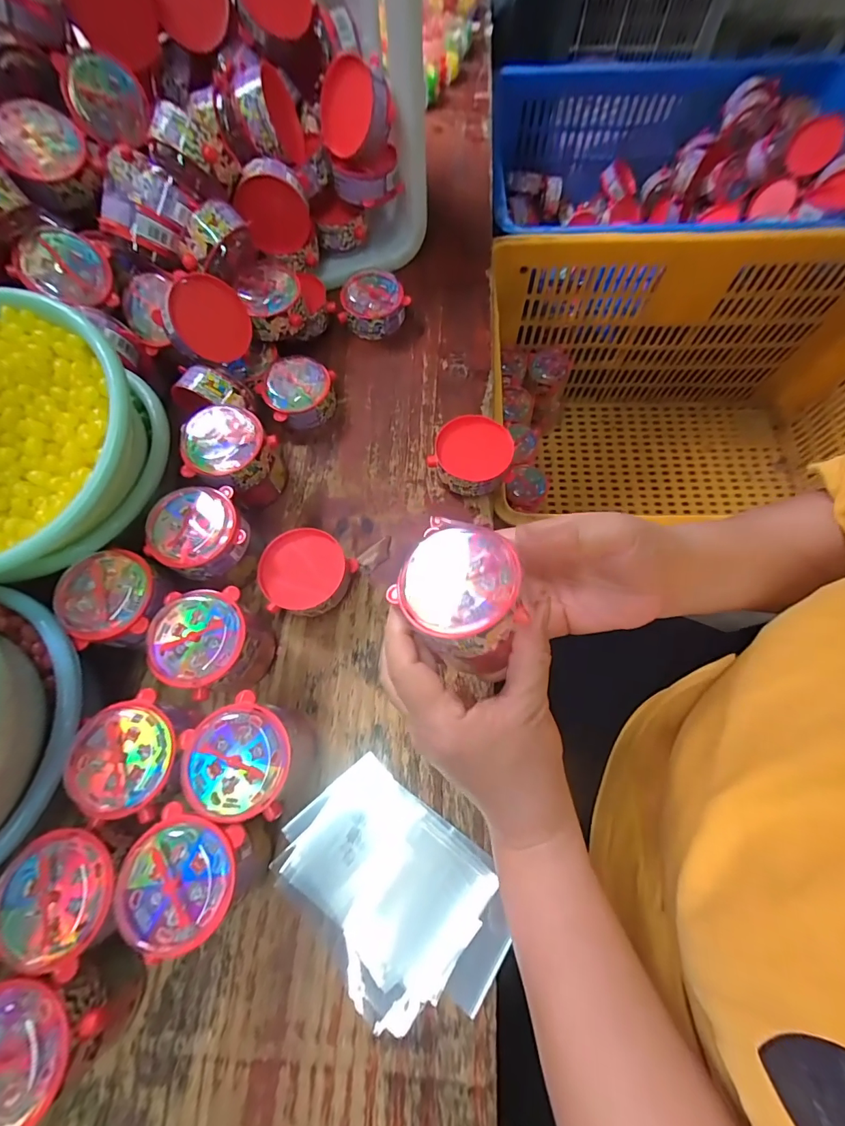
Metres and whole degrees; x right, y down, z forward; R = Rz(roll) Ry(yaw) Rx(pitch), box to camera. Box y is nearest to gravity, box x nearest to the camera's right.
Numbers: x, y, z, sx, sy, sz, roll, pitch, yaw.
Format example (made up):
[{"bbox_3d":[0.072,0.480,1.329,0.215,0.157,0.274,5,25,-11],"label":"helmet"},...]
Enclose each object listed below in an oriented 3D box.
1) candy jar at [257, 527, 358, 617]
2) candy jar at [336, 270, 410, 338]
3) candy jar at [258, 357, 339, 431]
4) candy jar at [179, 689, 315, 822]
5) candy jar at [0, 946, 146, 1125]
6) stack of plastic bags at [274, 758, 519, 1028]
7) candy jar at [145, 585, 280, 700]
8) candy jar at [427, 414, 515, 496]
[{"bbox_3d":[-0.093,0.011,0.345,0.067,0.037,0.068,0,70,0],"label":"candy jar"},{"bbox_3d":[-0.050,-0.284,0.460,0.069,0.037,0.073,0,70,0],"label":"candy jar"},{"bbox_3d":[-0.120,-0.169,0.421,0.074,0.037,0.063,-33,73,-12],"label":"candy jar"},{"bbox_3d":[-0.115,0.128,0.287,0.064,0.065,0.068,0,70,0],"label":"candy jar"},{"bbox_3d":[-0.210,0.261,0.242,0.066,0.073,0.064,0,70,0],"label":"candy jar"},{"bbox_3d":[-0.020,0.221,0.285,0.153,0.005,0.109,40,74,13],"label":"stack of plastic bags"},{"bbox_3d":[-0.151,0.062,0.310,0.065,0.067,0.067,0,70,0],"label":"candy jar"},{"bbox_3d":[0.043,-0.091,0.380,0.070,0.040,0.063,-23,72,-8],"label":"candy jar"}]

